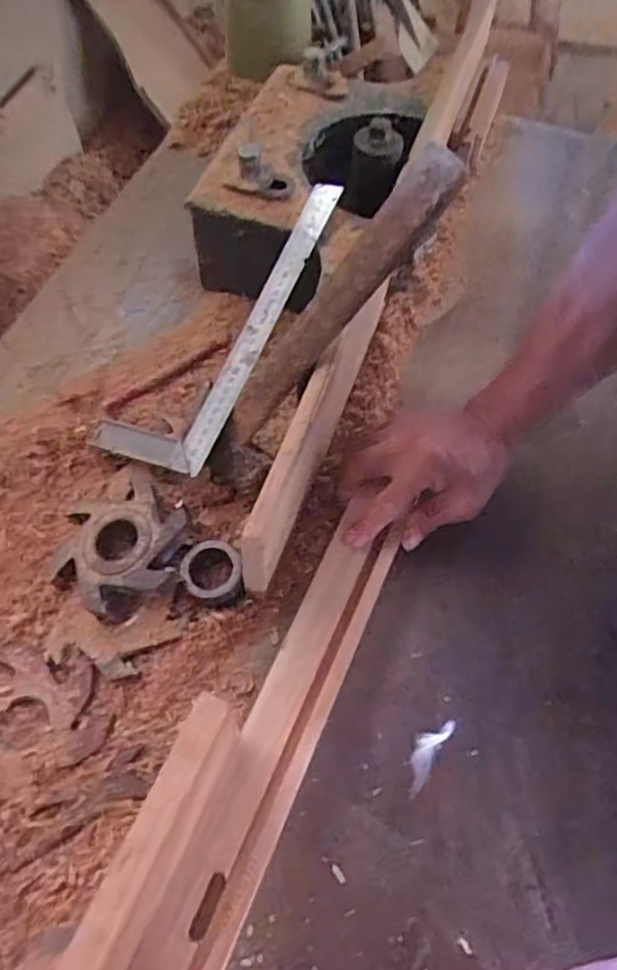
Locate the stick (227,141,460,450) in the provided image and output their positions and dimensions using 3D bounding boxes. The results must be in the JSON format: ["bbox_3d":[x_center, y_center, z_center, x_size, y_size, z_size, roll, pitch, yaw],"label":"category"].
[{"bbox_3d":[0.015,-0.127,0.481,0.023,0.251,0.028,-1,50,-52],"label":"stick"}]

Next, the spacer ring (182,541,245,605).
[{"bbox_3d":[-0.075,0.066,0.514,0.045,0.024,0.047,2,60,-3],"label":"spacer ring"}]

